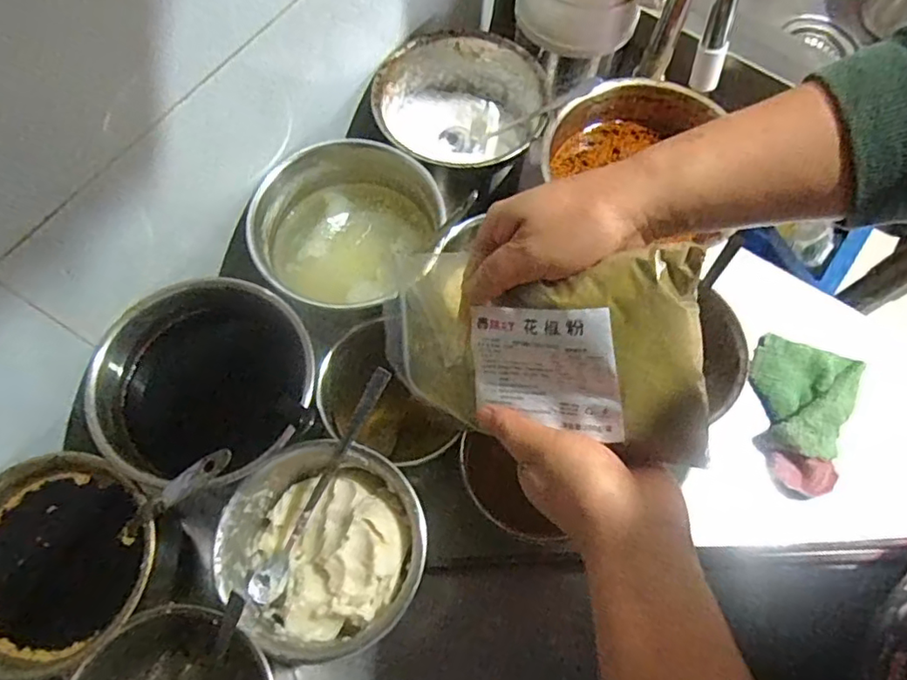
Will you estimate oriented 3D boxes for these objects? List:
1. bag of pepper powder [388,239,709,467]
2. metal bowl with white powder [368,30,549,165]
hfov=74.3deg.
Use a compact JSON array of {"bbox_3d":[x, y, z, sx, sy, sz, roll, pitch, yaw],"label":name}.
[{"bbox_3d":[0.047,0.006,0.371,0.199,0.033,0.119,3,106,32],"label":"bag of pepper powder"},{"bbox_3d":[0.006,-0.207,0.575,0.151,0.087,0.146,0,69,-1],"label":"metal bowl with white powder"}]

